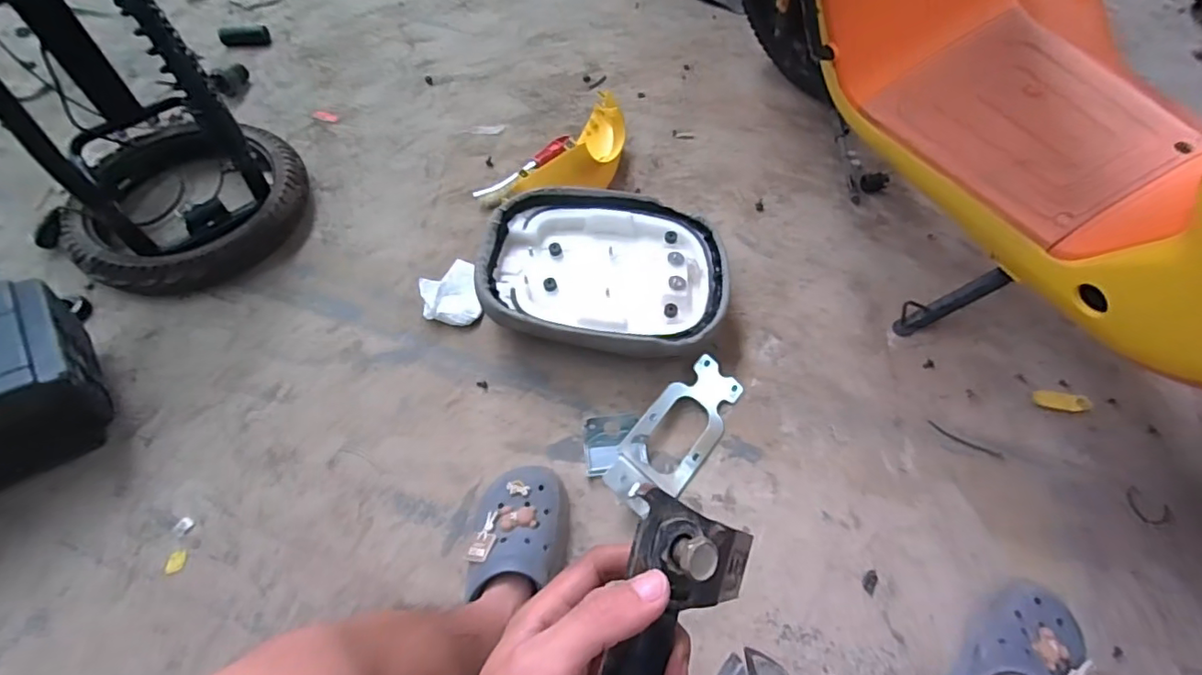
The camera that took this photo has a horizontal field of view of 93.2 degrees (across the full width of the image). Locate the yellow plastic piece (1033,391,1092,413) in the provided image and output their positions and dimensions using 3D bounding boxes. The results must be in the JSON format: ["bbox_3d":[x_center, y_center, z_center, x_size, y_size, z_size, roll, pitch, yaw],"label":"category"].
[{"bbox_3d":[0.680,0.096,0.835,0.073,0.020,0.023,9,58,17],"label":"yellow plastic piece"}]

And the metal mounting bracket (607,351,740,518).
[{"bbox_3d":[0.106,0.128,0.782,0.102,0.046,0.256,33,63,16],"label":"metal mounting bracket"}]

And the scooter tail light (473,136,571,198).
[{"bbox_3d":[-0.145,-0.316,1.061,0.209,0.034,0.035,-38,67,-22],"label":"scooter tail light"}]

